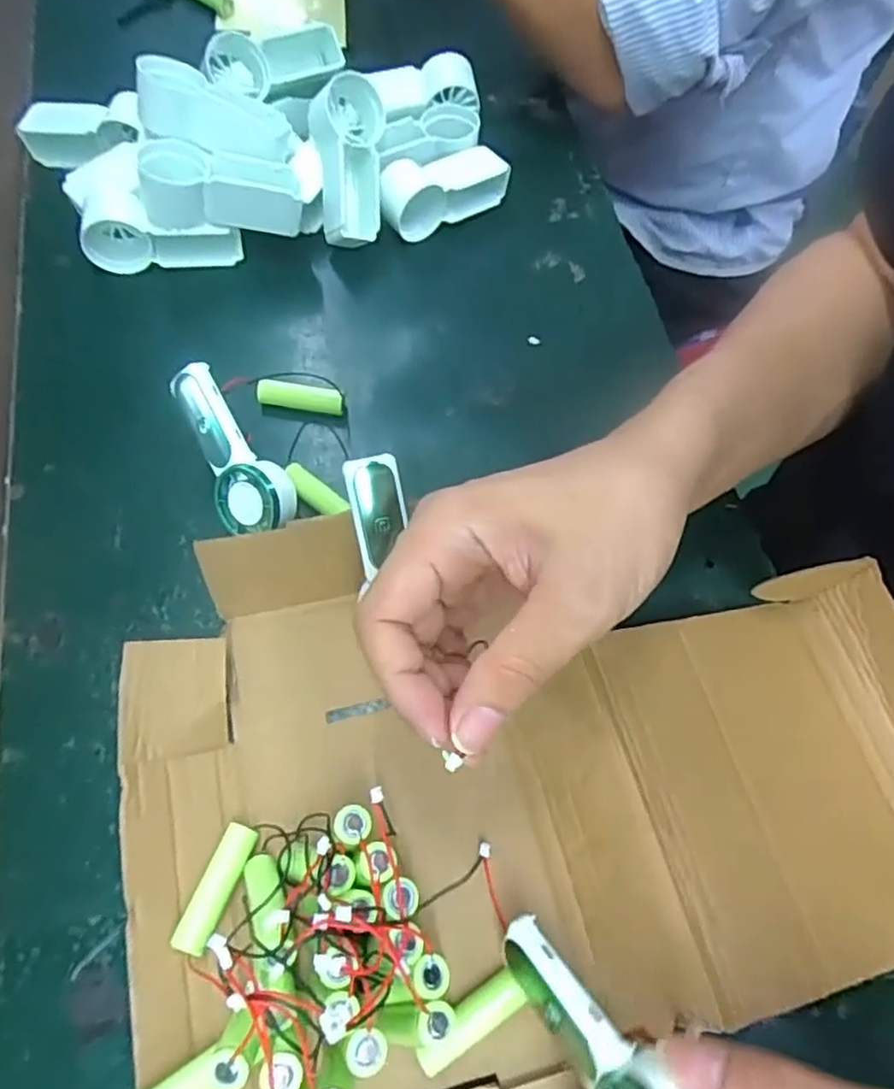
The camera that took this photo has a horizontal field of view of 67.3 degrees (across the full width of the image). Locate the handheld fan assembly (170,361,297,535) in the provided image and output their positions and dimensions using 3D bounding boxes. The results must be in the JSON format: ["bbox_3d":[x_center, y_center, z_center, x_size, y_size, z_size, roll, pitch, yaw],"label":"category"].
[{"bbox_3d":[-0.111,-0.048,0.343,0.038,0.020,0.089,-30,93,-14],"label":"handheld fan assembly"}]

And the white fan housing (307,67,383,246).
[{"bbox_3d":[-0.063,-0.239,0.425,0.045,0.041,0.099,-2,85,-2],"label":"white fan housing"}]

